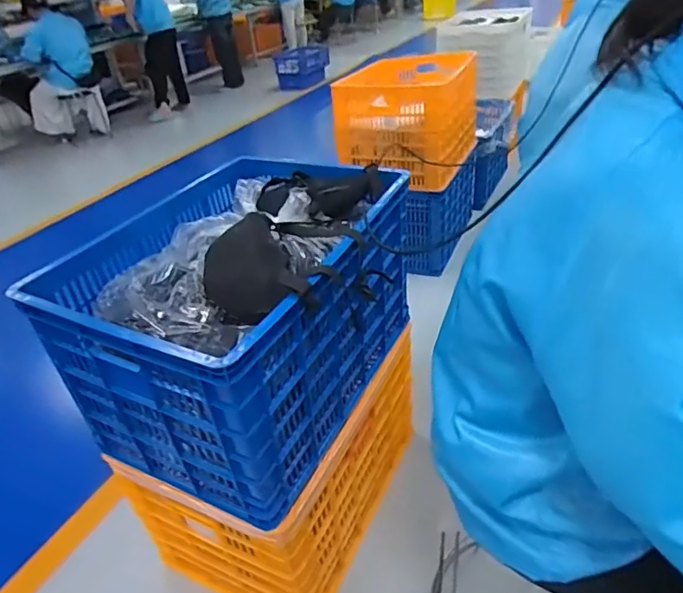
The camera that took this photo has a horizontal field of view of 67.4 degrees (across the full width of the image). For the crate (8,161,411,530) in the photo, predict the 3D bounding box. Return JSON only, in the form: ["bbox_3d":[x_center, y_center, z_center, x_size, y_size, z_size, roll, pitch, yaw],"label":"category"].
[{"bbox_3d":[-0.184,0.033,1.096,0.489,0.441,0.674,15,39,29],"label":"crate"}]

